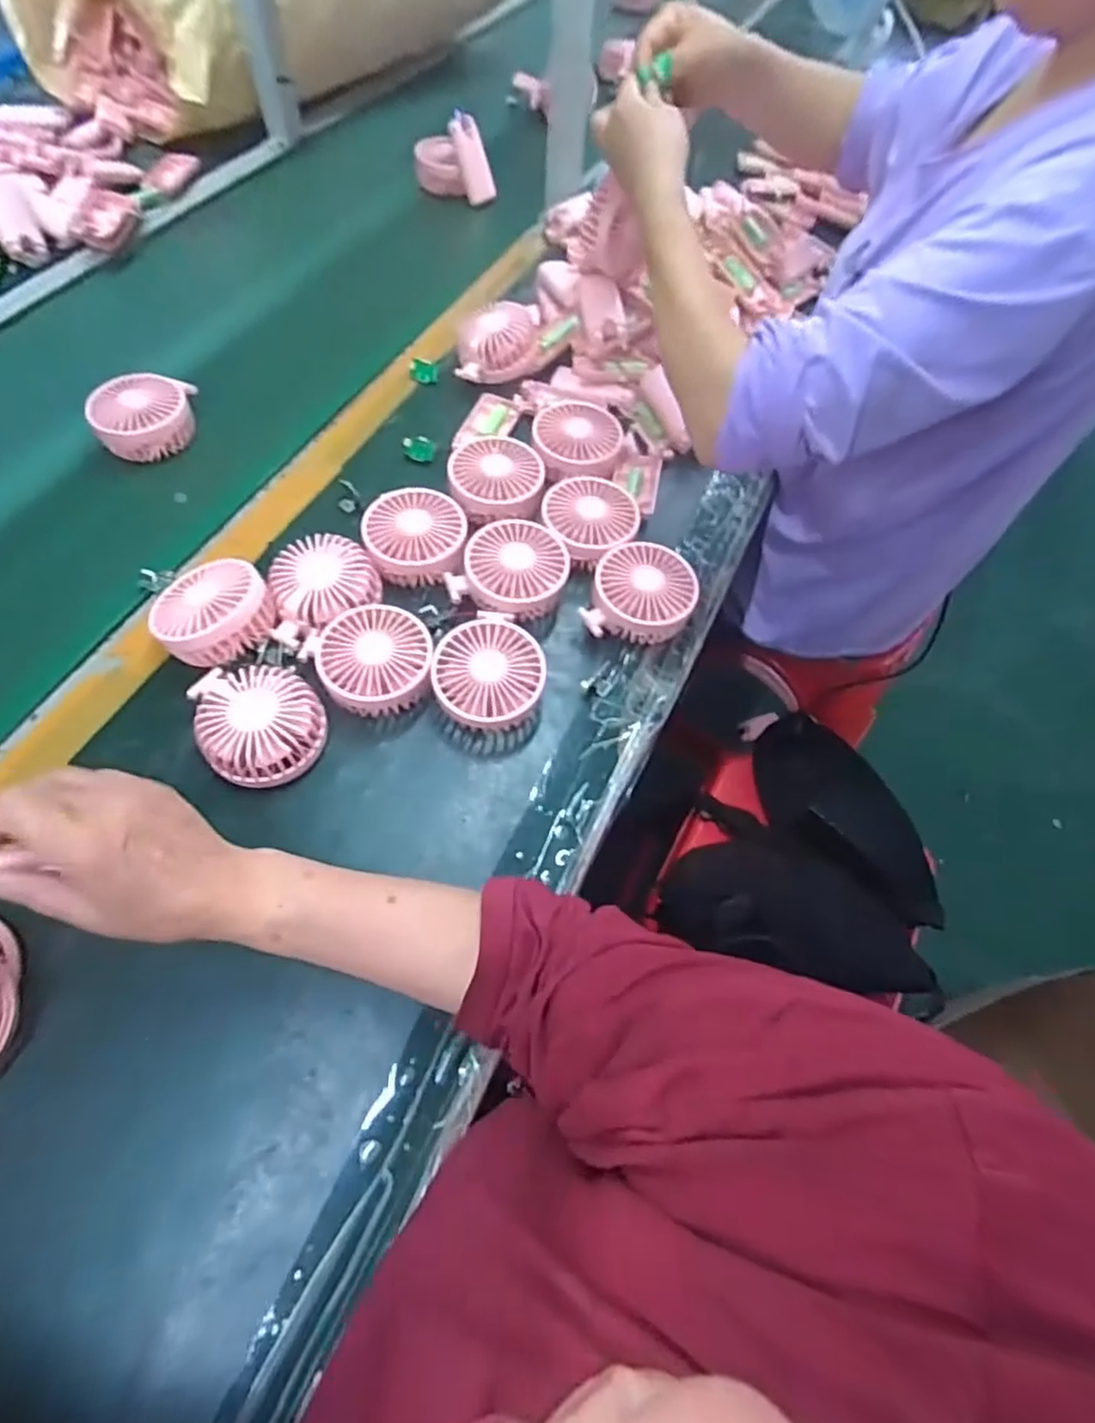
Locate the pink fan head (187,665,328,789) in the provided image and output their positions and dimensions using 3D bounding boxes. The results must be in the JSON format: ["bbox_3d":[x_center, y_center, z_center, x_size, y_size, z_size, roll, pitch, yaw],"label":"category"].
[{"bbox_3d":[-0.217,0.006,0.501,0.090,0.048,0.099,-17,64,-13],"label":"pink fan head"}]

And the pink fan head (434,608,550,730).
[{"bbox_3d":[-0.046,-0.032,0.540,0.086,0.044,0.106,6,61,-1],"label":"pink fan head"}]

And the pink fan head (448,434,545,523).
[{"bbox_3d":[-0.048,-0.220,0.628,0.086,0.032,0.085,2,61,-3],"label":"pink fan head"}]

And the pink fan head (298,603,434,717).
[{"bbox_3d":[-0.139,-0.038,0.537,0.085,0.048,0.096,-30,67,-19],"label":"pink fan head"}]

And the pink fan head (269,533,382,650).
[{"bbox_3d":[-0.188,-0.105,0.555,0.093,0.039,0.081,-18,64,-13],"label":"pink fan head"}]

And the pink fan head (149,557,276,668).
[{"bbox_3d":[-0.267,-0.080,0.527,0.087,0.042,0.087,-27,60,-5],"label":"pink fan head"}]

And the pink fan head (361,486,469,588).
[{"bbox_3d":[-0.116,-0.157,0.591,0.087,0.041,0.084,2,61,-3],"label":"pink fan head"}]

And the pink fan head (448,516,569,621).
[{"bbox_3d":[-0.030,-0.121,0.580,0.090,0.036,0.087,2,61,-3],"label":"pink fan head"}]

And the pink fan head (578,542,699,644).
[{"bbox_3d":[0.084,-0.099,0.583,0.086,0.044,0.093,2,61,-3],"label":"pink fan head"}]

